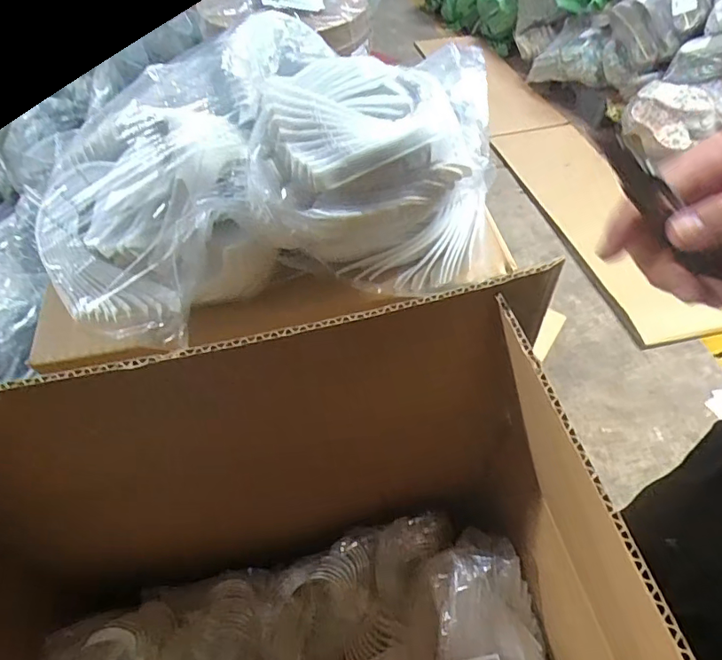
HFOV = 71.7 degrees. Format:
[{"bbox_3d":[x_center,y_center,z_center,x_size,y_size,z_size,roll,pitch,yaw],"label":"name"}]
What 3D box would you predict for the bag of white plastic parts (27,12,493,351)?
[{"bbox_3d":[-0.051,-0.114,0.328,0.297,0.117,0.169,-11,52,-10],"label":"bag of white plastic parts"}]

